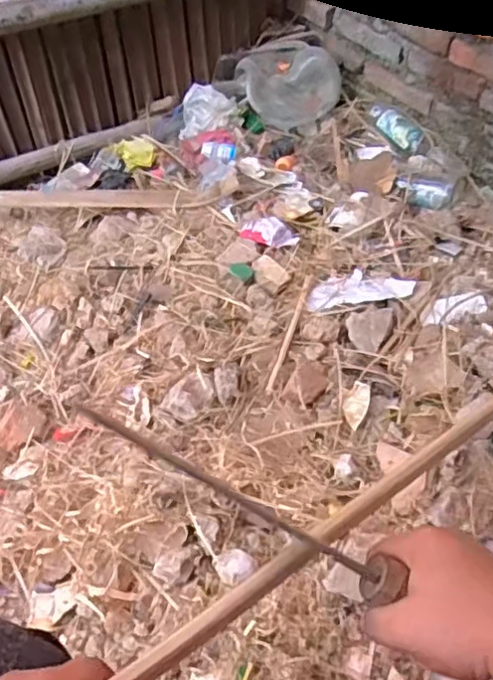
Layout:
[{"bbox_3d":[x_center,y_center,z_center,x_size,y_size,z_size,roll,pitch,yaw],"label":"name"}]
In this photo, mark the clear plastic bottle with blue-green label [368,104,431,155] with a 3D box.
[{"bbox_3d":[0.330,-0.459,1.363,0.063,0.043,0.185,-33,68,-25],"label":"clear plastic bottle with blue-green label"}]

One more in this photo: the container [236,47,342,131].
[{"bbox_3d":[0.099,-0.608,1.480,0.224,0.110,0.214,-9,48,-6],"label":"container"}]

